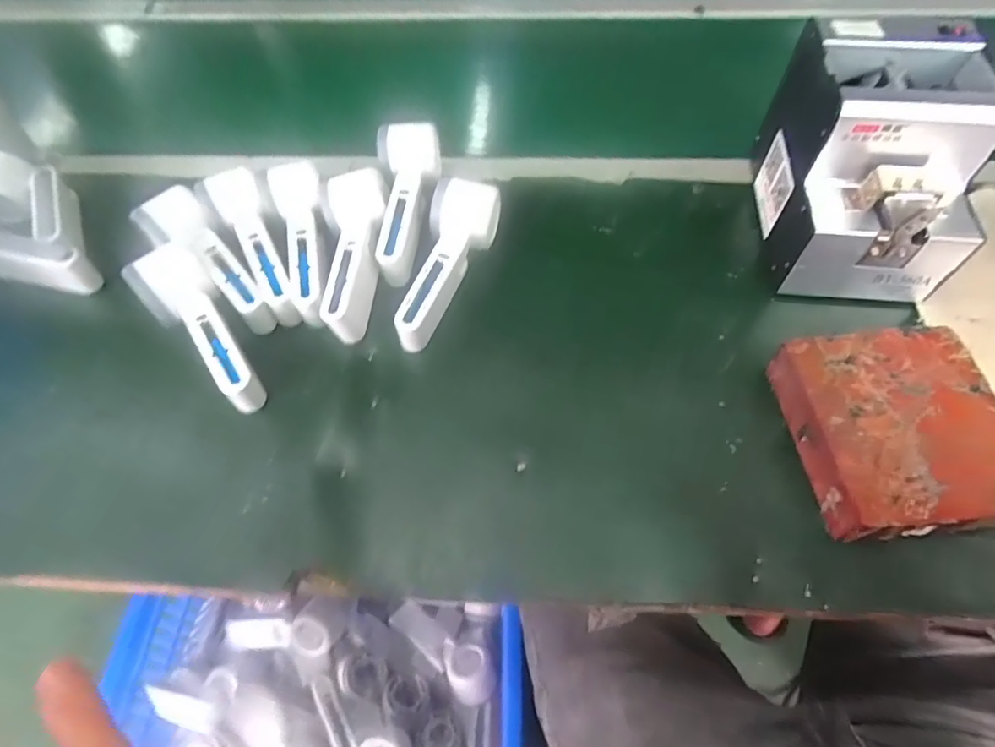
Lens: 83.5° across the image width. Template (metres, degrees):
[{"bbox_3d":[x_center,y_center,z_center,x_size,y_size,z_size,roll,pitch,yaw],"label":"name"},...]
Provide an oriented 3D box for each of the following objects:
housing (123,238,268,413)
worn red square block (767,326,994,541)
[{"bbox_3d":[-0.237,-0.037,0.455,0.052,0.057,0.162,-38,64,-20],"label":"housing"},{"bbox_3d":[0.285,0.042,0.400,0.130,0.044,0.144,-4,57,-1],"label":"worn red square block"}]

